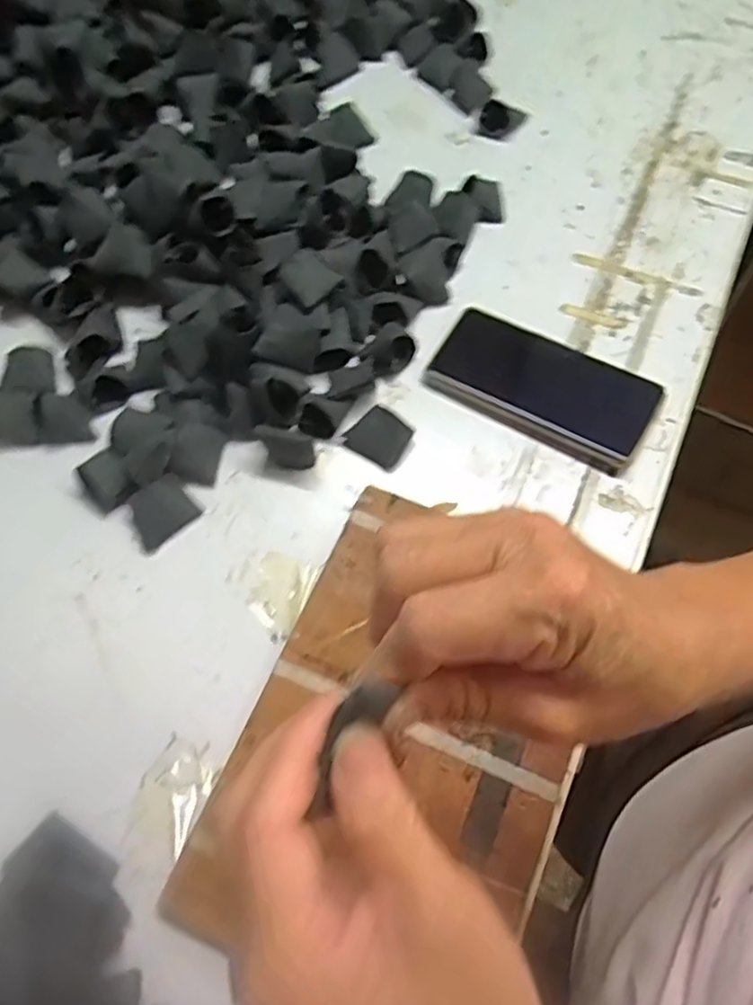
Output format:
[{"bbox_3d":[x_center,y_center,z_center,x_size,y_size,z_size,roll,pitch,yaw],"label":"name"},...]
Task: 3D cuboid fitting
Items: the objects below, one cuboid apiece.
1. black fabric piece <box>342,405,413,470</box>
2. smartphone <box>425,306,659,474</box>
[{"bbox_3d":[0.001,-0.046,0.486,0.040,0.007,0.036,38,102,13],"label":"black fabric piece"},{"bbox_3d":[0.120,-0.085,0.506,0.155,0.011,0.080,29,69,14],"label":"smartphone"}]

